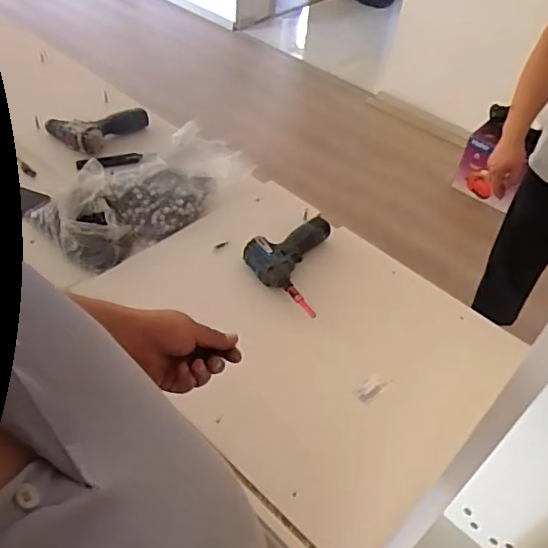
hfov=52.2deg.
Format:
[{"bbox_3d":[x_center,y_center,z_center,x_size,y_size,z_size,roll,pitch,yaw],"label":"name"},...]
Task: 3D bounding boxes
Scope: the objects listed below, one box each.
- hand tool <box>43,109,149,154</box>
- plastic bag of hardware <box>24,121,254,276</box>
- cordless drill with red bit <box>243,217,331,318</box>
[{"bbox_3d":[-0.464,-0.371,1.472,0.265,0.079,0.141,-5,47,-12],"label":"hand tool"},{"bbox_3d":[-0.292,-0.190,1.280,0.269,0.060,0.482,38,53,26],"label":"plastic bag of hardware"},{"bbox_3d":[0.021,-0.030,1.138,0.161,0.062,0.269,11,46,4],"label":"cordless drill with red bit"}]

